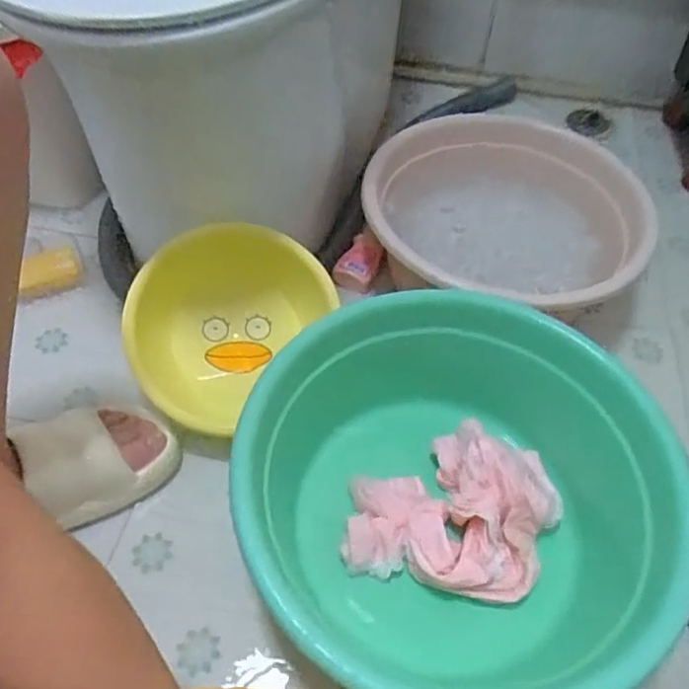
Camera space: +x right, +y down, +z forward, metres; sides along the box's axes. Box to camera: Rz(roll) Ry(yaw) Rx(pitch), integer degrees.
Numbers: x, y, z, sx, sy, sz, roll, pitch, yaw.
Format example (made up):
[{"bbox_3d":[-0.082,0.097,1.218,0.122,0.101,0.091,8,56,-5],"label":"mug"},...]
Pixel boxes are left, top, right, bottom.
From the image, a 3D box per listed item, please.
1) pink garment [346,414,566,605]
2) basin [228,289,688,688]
[{"bbox_3d":[0.109,0.162,0.610,0.193,0.060,0.162,13,53,6],"label":"pink garment"},{"bbox_3d":[0.103,0.143,0.569,0.357,0.163,0.372,2,53,-2],"label":"basin"}]

